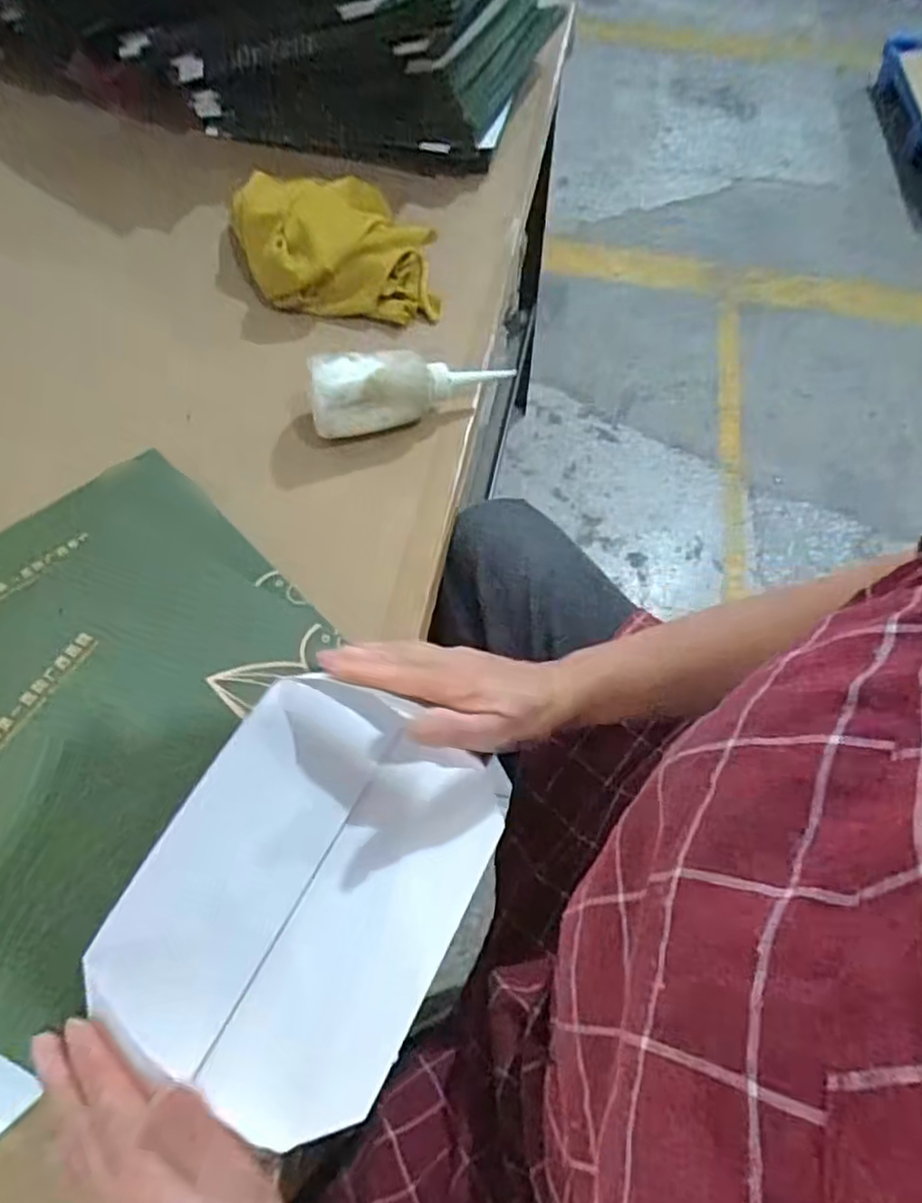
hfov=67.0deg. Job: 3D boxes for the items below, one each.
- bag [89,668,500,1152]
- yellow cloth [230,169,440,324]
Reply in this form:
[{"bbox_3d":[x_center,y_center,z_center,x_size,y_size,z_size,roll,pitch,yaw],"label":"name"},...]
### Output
[{"bbox_3d":[-0.079,0.150,0.378,0.159,0.023,0.202,33,56,-3],"label":"bag"},{"bbox_3d":[-0.117,-0.328,0.640,0.179,0.051,0.149,-3,59,-5],"label":"yellow cloth"}]

